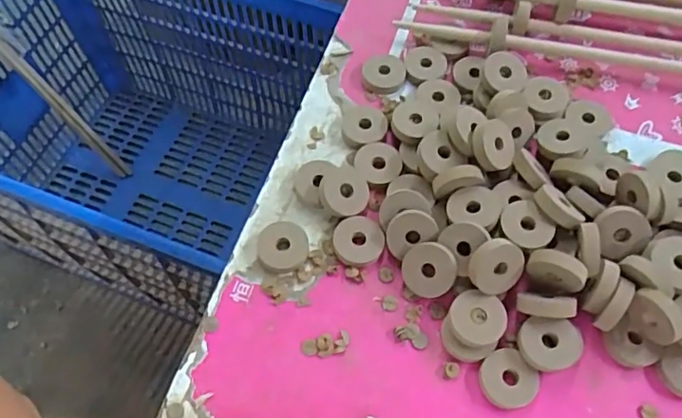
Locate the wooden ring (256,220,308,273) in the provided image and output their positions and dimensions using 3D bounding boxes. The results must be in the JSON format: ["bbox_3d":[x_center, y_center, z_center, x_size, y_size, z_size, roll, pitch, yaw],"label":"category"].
[{"bbox_3d":[-0.039,0.027,0.378,0.033,0.009,0.034,0,63,-1],"label":"wooden ring"}]

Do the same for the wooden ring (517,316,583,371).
[{"bbox_3d":[0.130,0.084,0.342,0.037,0.008,0.032,5,84,15],"label":"wooden ring"}]

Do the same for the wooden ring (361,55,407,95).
[{"bbox_3d":[0.036,-0.109,0.445,0.036,0.012,0.031,-16,64,-9],"label":"wooden ring"}]

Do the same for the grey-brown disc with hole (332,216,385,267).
[{"bbox_3d":[0.012,0.023,0.380,0.034,0.011,0.034,0,63,-1],"label":"grey-brown disc with hole"}]

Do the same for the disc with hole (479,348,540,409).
[{"bbox_3d":[0.104,0.106,0.340,0.032,0.009,0.035,0,63,-1],"label":"disc with hole"}]

